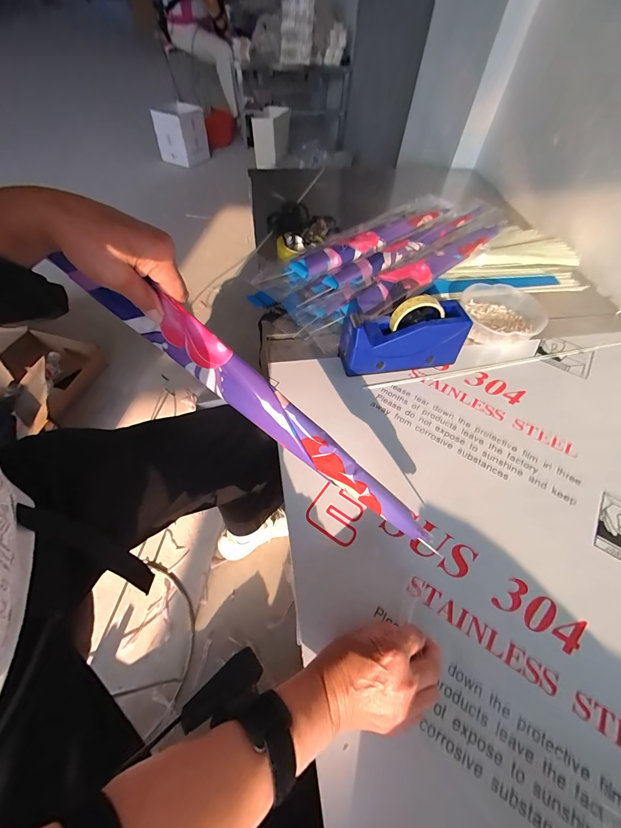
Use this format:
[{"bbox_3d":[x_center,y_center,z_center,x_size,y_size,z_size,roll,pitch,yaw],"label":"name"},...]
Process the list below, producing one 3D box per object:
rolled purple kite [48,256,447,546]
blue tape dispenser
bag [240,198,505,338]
[{"bbox_3d":[-0.044,-0.008,0.333,0.438,0.042,0.030,39,60,-7],"label":"rolled purple kite"},{"bbox_3d":[0.159,-0.128,0.546,0.202,0.123,0.062,-5,56,-5],"label":"blue tape dispenser"},{"bbox_3d":[0.176,-0.377,0.751,0.653,0.071,0.274,-35,63,-23],"label":"bag"}]

